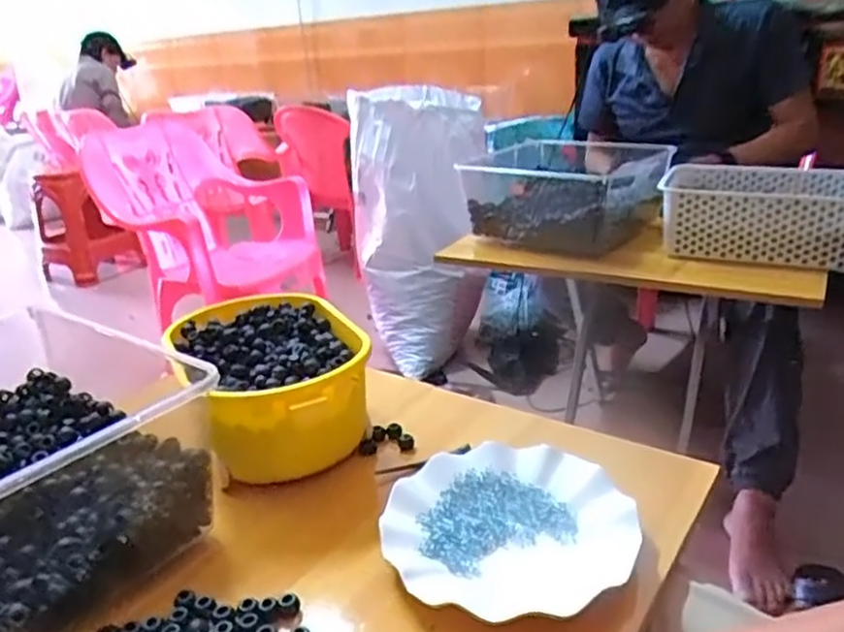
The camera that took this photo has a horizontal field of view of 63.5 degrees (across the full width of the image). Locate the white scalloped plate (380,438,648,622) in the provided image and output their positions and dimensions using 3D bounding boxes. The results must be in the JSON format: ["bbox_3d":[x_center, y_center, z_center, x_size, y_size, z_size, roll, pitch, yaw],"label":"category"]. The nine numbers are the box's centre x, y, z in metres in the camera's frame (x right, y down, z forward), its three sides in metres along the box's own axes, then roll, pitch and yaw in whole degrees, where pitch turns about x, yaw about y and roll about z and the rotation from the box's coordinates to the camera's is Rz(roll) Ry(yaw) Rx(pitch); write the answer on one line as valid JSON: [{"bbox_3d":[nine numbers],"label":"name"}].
[{"bbox_3d":[0.065,0.158,0.510,0.178,0.025,0.172,-4,22,2],"label":"white scalloped plate"}]

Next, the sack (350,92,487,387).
[{"bbox_3d":[0.005,-0.238,1.853,0.358,0.686,0.242,-6,22,-3],"label":"sack"}]

